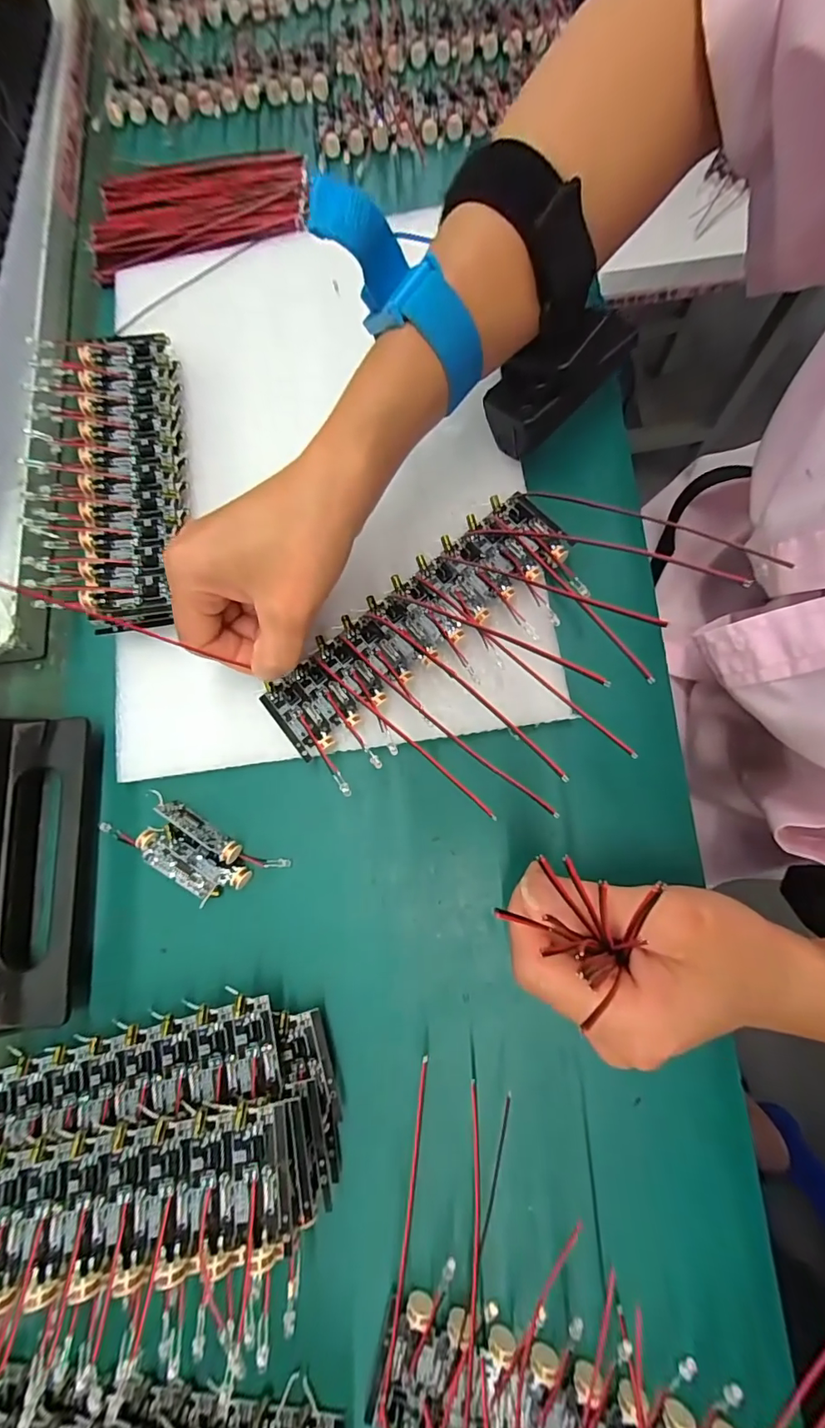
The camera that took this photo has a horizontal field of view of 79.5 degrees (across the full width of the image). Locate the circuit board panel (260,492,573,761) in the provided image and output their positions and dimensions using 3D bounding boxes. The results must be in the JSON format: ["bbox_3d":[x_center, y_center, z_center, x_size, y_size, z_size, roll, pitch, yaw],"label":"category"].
[{"bbox_3d":[0.002,-0.045,0.237,0.163,0.007,0.047,-39,79,-4],"label":"circuit board panel"}]

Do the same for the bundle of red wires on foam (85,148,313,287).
[{"bbox_3d":[-0.138,-0.328,0.320,0.137,0.015,0.089,-5,78,4],"label":"bundle of red wires on foam"}]

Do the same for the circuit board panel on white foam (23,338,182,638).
[{"bbox_3d":[-0.154,-0.120,0.255,0.072,0.025,0.166,-11,78,3],"label":"circuit board panel on white foam"}]

